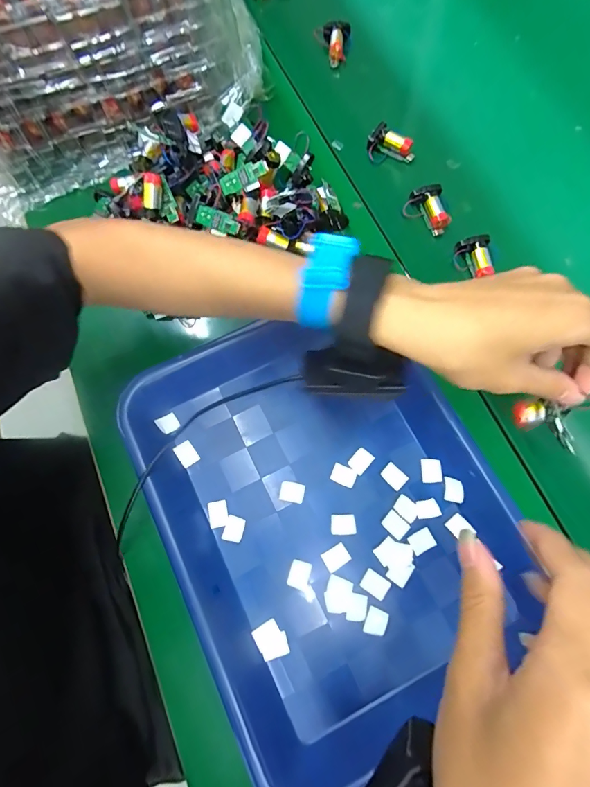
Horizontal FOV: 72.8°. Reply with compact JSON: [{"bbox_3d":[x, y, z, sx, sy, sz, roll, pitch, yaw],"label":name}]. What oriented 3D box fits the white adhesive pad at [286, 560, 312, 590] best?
[{"bbox_3d":[0.004,0.145,0.320,0.017,0.004,0.020,16,75,6],"label":"white adhesive pad"}]

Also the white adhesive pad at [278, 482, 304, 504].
[{"bbox_3d":[-0.003,0.084,0.339,0.020,0.004,0.017,9,74,4],"label":"white adhesive pad"}]

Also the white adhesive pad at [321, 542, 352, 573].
[{"bbox_3d":[0.033,0.133,0.323,0.021,0.004,0.016,-30,75,-7],"label":"white adhesive pad"}]

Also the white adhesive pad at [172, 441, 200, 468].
[{"bbox_3d":[-0.095,0.053,0.351,0.016,0.004,0.021,-34,87,-13],"label":"white adhesive pad"}]

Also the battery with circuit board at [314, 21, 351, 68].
[{"bbox_3d":[0.046,-0.429,0.491,0.044,0.024,0.048,2,75,3],"label":"battery with circuit board"}]

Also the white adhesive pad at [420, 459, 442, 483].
[{"bbox_3d":[0.117,0.066,0.341,0.016,0.004,0.020,-1,74,1],"label":"white adhesive pad"}]

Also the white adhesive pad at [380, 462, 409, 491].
[{"bbox_3d":[0.085,0.071,0.341,0.016,0.004,0.021,-43,77,-10],"label":"white adhesive pad"}]

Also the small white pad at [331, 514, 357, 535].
[{"bbox_3d":[0.040,0.109,0.331,0.021,0.004,0.016,-2,74,1],"label":"small white pad"}]

